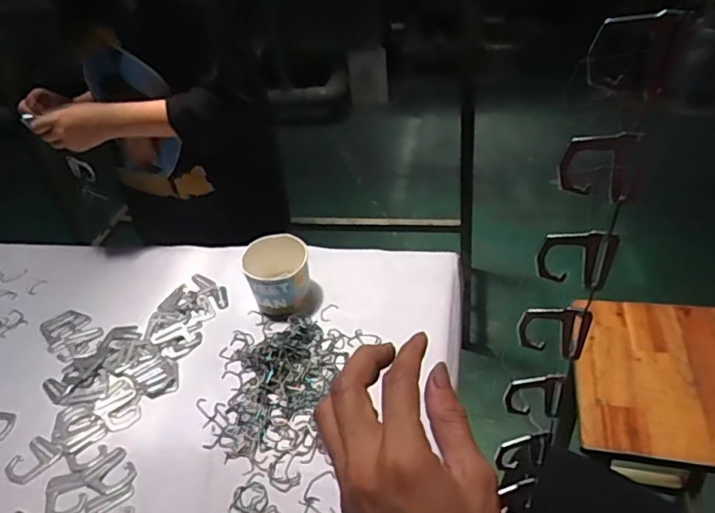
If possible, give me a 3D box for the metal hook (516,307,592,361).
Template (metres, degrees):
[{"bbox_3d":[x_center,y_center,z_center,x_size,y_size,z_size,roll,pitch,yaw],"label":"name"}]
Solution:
[{"bbox_3d":[0.149,0.056,0.436,0.050,0.045,0.009,4,38,15],"label":"metal hook"}]

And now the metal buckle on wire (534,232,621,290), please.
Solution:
[{"bbox_3d":[0.153,0.002,0.401,0.050,0.045,0.009,2,38,13],"label":"metal buckle on wire"}]

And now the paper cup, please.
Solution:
[{"bbox_3d":[-0.107,0.027,0.783,0.086,0.075,0.095,-15,37,-10],"label":"paper cup"}]

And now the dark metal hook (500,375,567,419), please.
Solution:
[{"bbox_3d":[0.145,0.116,0.467,0.050,0.042,0.016,-7,37,1],"label":"dark metal hook"}]

